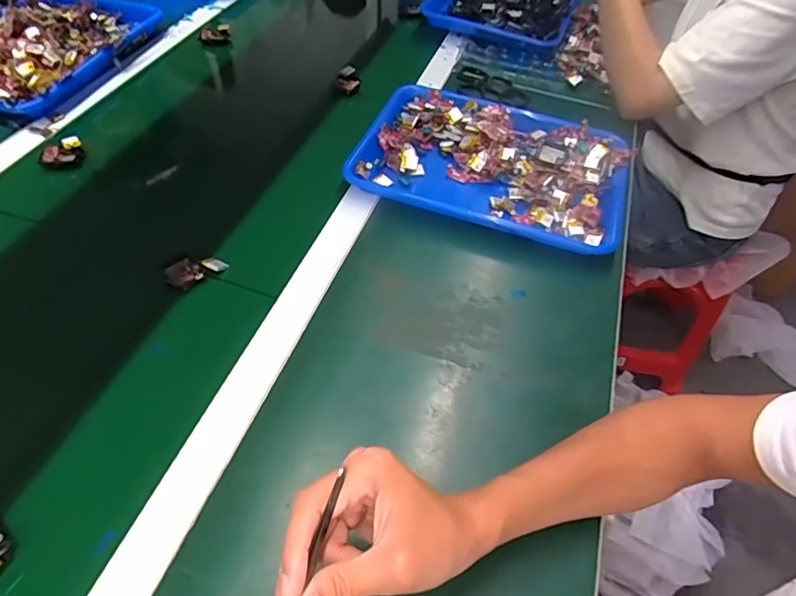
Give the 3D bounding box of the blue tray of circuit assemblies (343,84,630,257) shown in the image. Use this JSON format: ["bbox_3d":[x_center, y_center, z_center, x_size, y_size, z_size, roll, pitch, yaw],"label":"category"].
[{"bbox_3d":[0.124,-0.179,0.699,0.341,0.037,0.248,17,51,10],"label":"blue tray of circuit assemblies"}]

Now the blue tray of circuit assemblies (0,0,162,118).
[{"bbox_3d":[-0.542,-0.384,0.812,0.237,0.056,0.338,17,51,10],"label":"blue tray of circuit assemblies"}]

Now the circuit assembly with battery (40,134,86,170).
[{"bbox_3d":[-0.420,-0.181,0.668,0.049,0.018,0.041,-23,55,-21],"label":"circuit assembly with battery"}]

